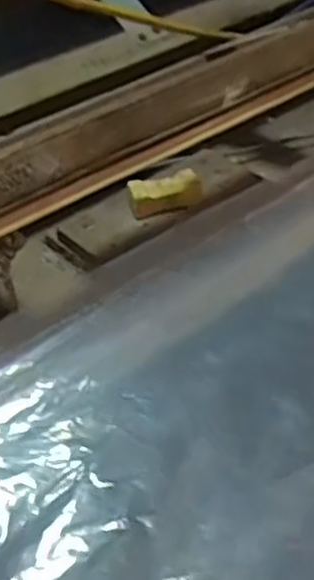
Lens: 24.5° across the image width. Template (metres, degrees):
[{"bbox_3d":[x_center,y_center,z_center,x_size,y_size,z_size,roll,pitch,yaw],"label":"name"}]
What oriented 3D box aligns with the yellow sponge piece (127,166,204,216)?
[{"bbox_3d":[0.006,-0.069,0.508,0.049,0.024,0.020,-13,41,-9],"label":"yellow sponge piece"}]

